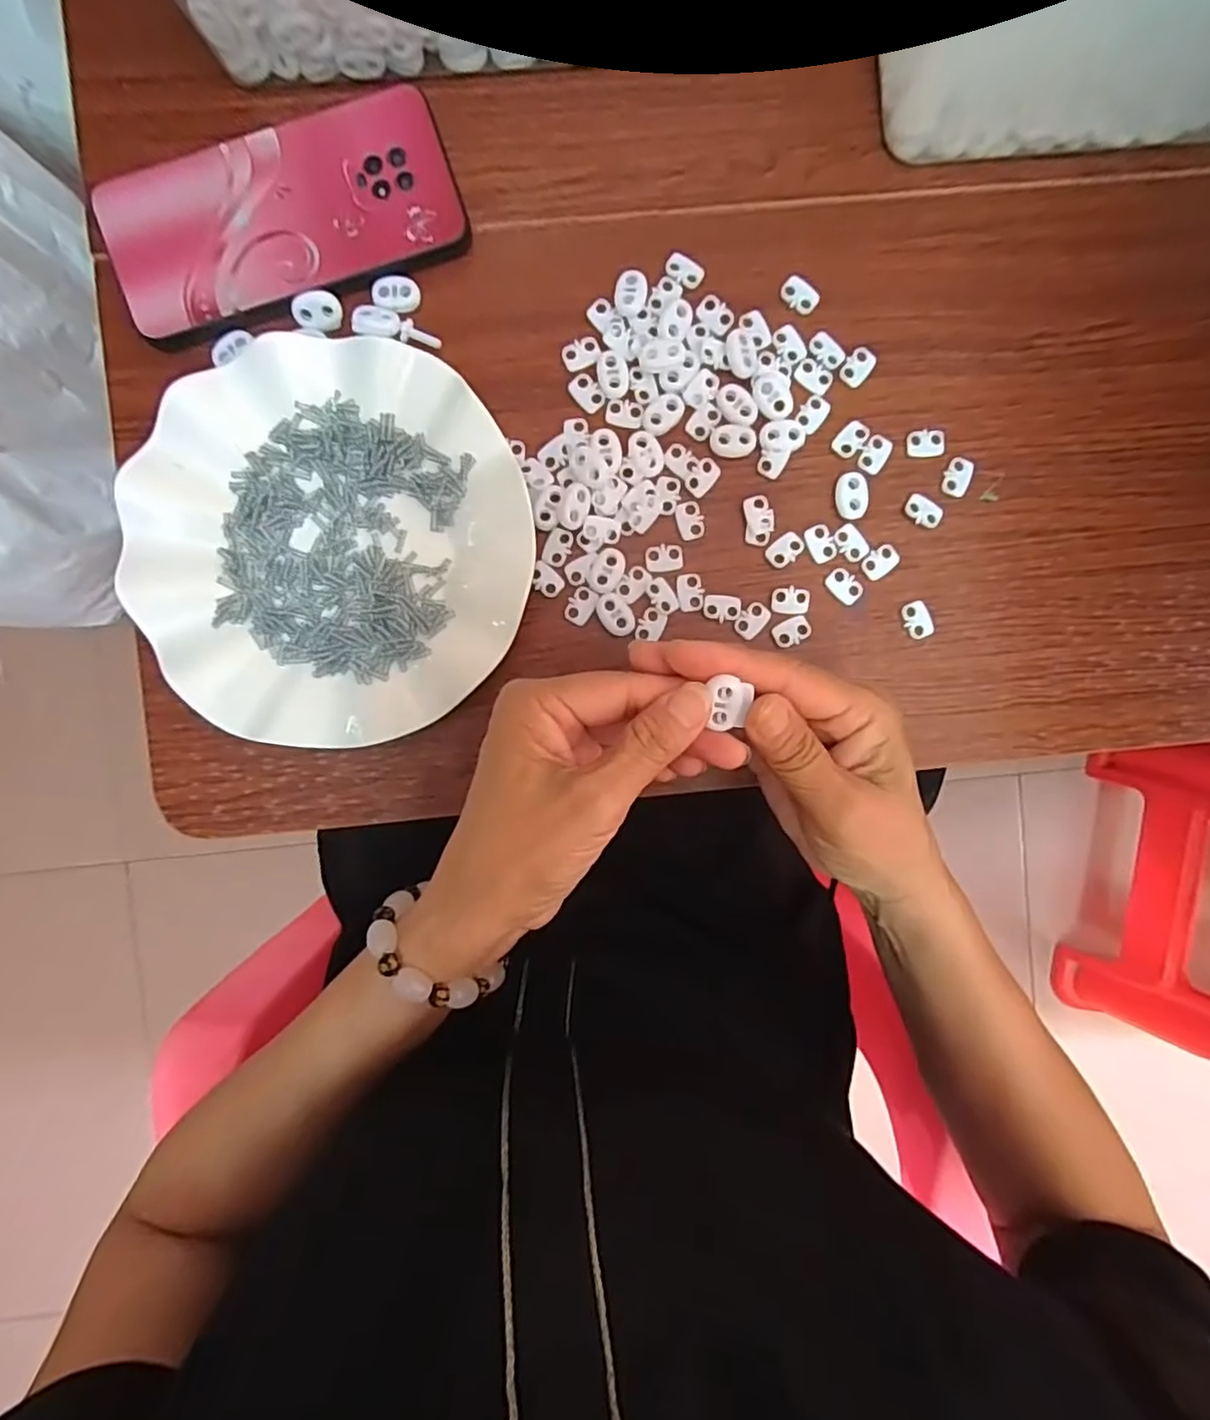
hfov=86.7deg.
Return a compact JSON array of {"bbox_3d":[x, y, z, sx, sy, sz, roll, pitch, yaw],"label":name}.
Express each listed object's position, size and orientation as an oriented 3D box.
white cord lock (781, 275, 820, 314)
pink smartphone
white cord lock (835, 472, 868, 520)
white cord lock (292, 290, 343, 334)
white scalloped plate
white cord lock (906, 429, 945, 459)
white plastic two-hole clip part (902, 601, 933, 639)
[{"bbox_3d":[0.098,-0.208,0.319,0.020,0.004,0.014,34,91,-2],"label":"white cord lock"},{"bbox_3d":[-0.154,-0.237,0.310,0.163,0.014,0.083,-22,92,0],"label":"pink smartphone"},{"bbox_3d":[0.124,-0.108,0.322,0.015,0.005,0.023,-1,92,-1],"label":"white cord lock"},{"bbox_3d":[-0.138,-0.191,0.309,0.022,0.010,0.015,-26,92,0],"label":"white cord lock"},{"bbox_3d":[-0.128,-0.077,0.306,0.179,0.025,0.179,2,92,-1],"label":"white scalloped plate"},{"bbox_3d":[0.162,-0.135,0.323,0.018,0.004,0.013,1,92,-1],"label":"white cord lock"},{"bbox_3d":[0.160,-0.046,0.328,0.013,0.005,0.019,-21,92,0],"label":"white plastic two-hole clip part"}]

